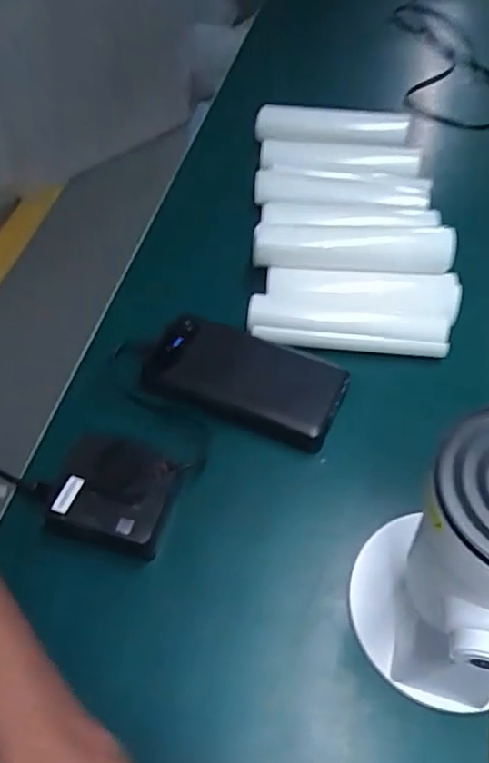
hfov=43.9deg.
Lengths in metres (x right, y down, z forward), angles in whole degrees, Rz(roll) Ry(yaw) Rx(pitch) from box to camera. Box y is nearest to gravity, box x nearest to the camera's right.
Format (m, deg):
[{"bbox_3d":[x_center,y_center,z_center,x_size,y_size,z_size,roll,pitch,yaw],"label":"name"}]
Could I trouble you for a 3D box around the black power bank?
[{"bbox_3d":[0.000,-0.003,0.491,0.155,0.028,0.075,20,57,9],"label":"black power bank"}]

